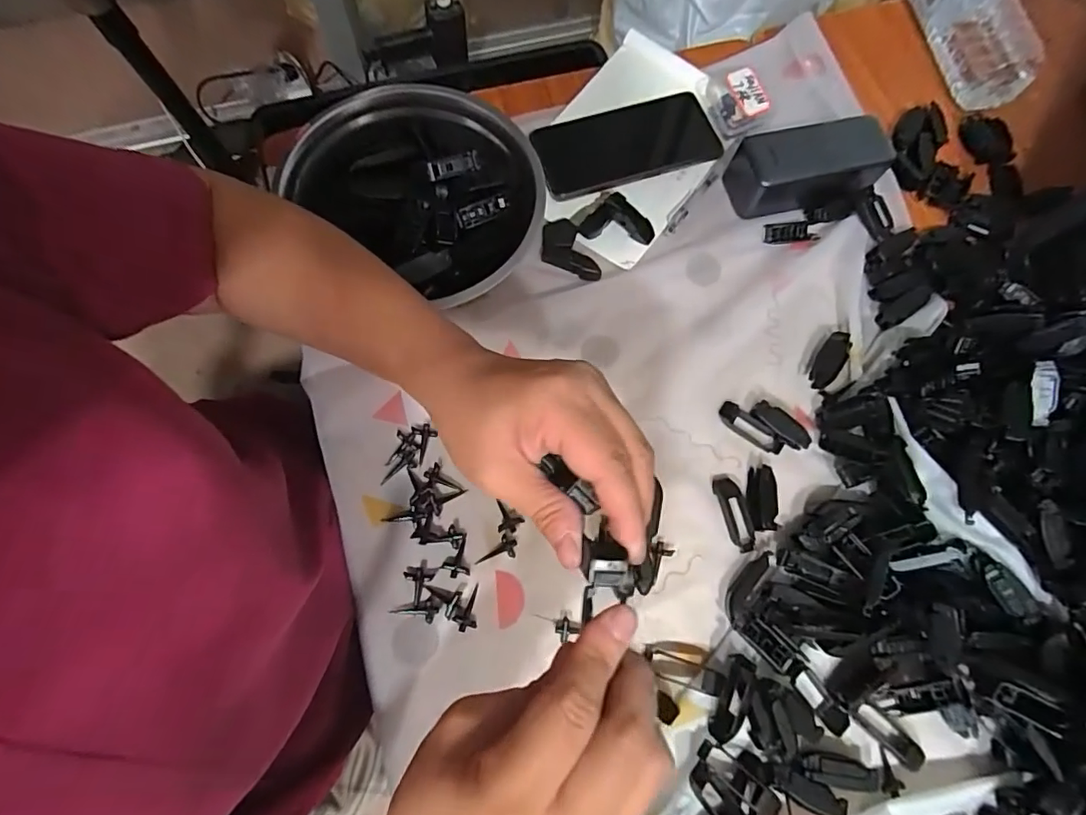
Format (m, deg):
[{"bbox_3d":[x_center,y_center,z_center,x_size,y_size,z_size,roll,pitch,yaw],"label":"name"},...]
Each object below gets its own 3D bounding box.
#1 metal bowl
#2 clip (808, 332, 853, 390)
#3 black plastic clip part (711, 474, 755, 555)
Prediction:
[{"bbox_3d":[-0.089,-0.181,0.445,0.192,0.061,0.168,34,75,8],"label":"metal bowl"},{"bbox_3d":[0.239,-0.038,0.443,0.022,0.009,0.049,25,97,6],"label":"clip"},{"bbox_3d":[0.148,0.081,0.411,0.019,0.009,0.060,-14,74,-6],"label":"black plastic clip part"}]

